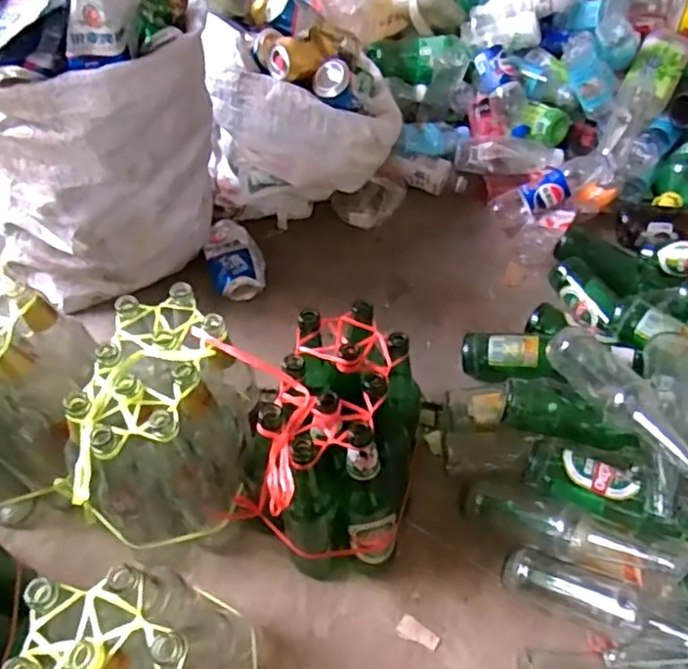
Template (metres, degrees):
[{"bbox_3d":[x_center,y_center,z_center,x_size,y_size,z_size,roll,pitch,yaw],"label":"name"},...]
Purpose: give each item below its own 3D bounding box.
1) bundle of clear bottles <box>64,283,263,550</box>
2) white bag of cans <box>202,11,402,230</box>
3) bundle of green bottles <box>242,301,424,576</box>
[{"bbox_3d":[-0.212,0.107,0.813,0.164,0.211,0.246,5,54,1],"label":"bundle of clear bottles"},{"bbox_3d":[-0.069,-0.378,1.153,0.324,0.276,0.266,3,54,-1],"label":"white bag of cans"},{"bbox_3d":[-0.008,0.144,0.810,0.185,0.272,0.257,18,55,10],"label":"bundle of green bottles"}]

